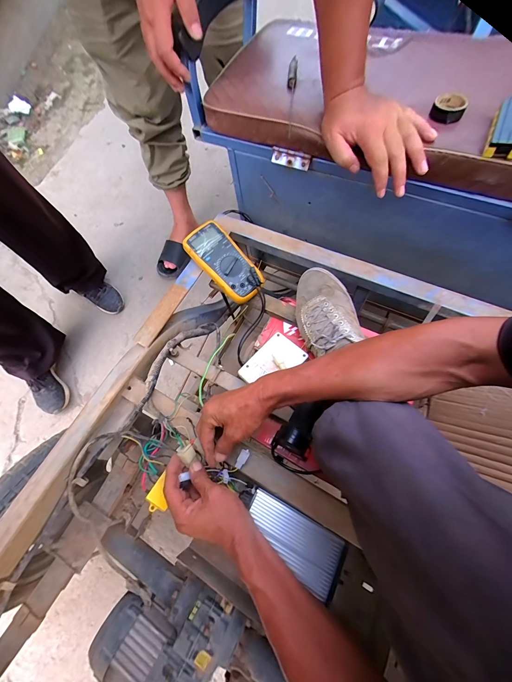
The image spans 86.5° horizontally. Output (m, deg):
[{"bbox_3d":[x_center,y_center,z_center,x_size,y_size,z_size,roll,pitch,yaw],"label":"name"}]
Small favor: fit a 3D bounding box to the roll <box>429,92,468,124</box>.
[{"bbox_3d":[0.272,-0.330,0.384,0.042,0.020,0.040,-1,71,2],"label":"roll"}]

